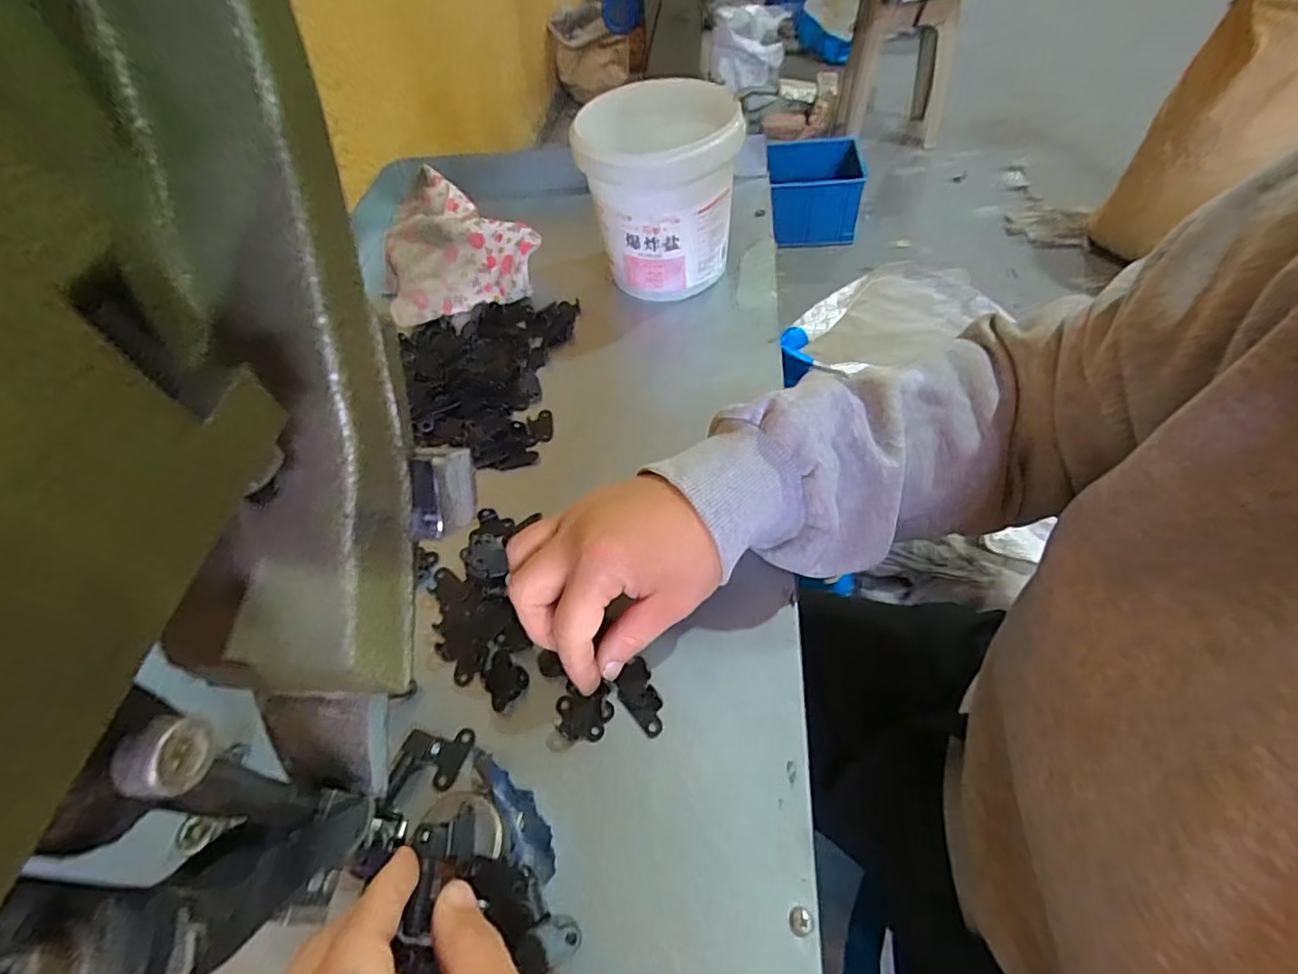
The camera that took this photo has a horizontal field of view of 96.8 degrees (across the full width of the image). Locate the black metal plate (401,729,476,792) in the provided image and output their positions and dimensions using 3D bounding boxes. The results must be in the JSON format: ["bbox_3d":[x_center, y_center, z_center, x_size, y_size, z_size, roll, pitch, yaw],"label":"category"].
[{"bbox_3d":[-0.107,0.130,0.287,0.030,0.008,0.028,18,58,15],"label":"black metal plate"}]

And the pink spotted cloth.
[{"bbox_3d":[-0.169,-0.226,0.520,0.127,0.050,0.162,-12,55,-5],"label":"pink spotted cloth"}]

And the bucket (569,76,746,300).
[{"bbox_3d":[0.008,-0.237,0.469,0.114,0.125,0.125,-2,54,2],"label":"bucket"}]

